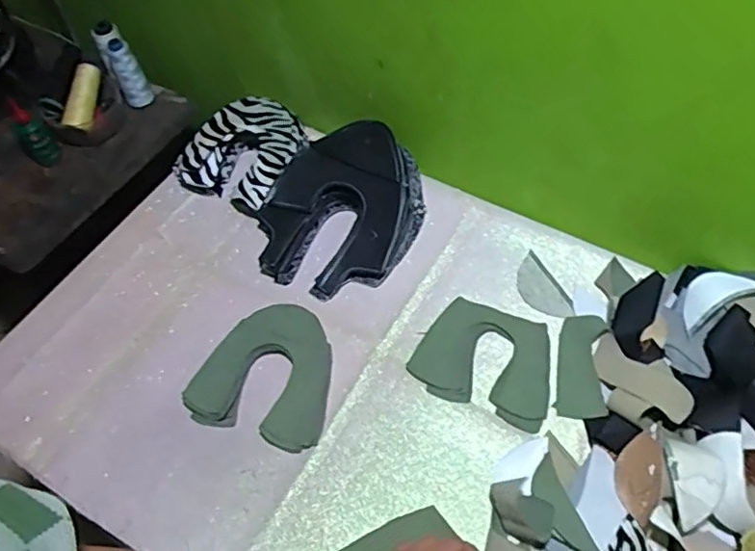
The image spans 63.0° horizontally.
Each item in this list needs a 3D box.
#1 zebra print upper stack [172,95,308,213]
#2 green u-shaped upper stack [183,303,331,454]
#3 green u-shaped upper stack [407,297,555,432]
[{"bbox_3d":[-0.190,-0.176,0.895,0.166,0.083,0.164,18,60,15],"label":"zebra print upper stack"},{"bbox_3d":[-0.128,0.112,0.735,0.159,0.019,0.163,14,59,13],"label":"green u-shaped upper stack"},{"bbox_3d":[0.129,0.098,0.731,0.158,0.008,0.130,18,60,15],"label":"green u-shaped upper stack"}]

